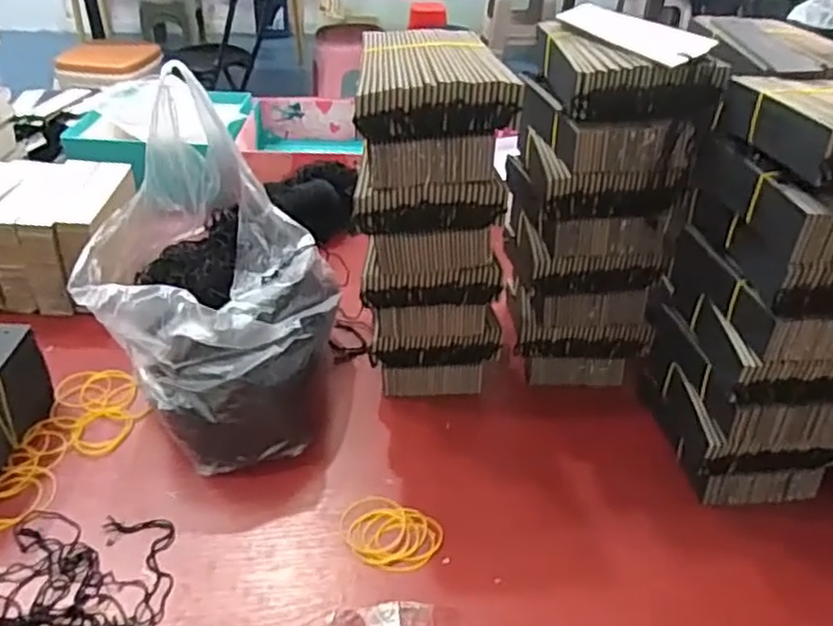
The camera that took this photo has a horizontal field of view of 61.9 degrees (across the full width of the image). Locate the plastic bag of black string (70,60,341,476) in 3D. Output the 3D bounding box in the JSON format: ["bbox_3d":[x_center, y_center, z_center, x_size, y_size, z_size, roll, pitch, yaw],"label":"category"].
[{"bbox_3d":[-0.165,-0.031,0.578,0.174,0.217,0.238,0,38,-3],"label":"plastic bag of black string"}]

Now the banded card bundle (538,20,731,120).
[{"bbox_3d":[0.159,-0.187,0.528,0.117,0.037,0.115,0,37,-4],"label":"banded card bundle"}]

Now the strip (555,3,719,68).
[{"bbox_3d":[0.157,-0.210,0.516,0.045,0.006,0.129,-31,46,-15],"label":"strip"}]

